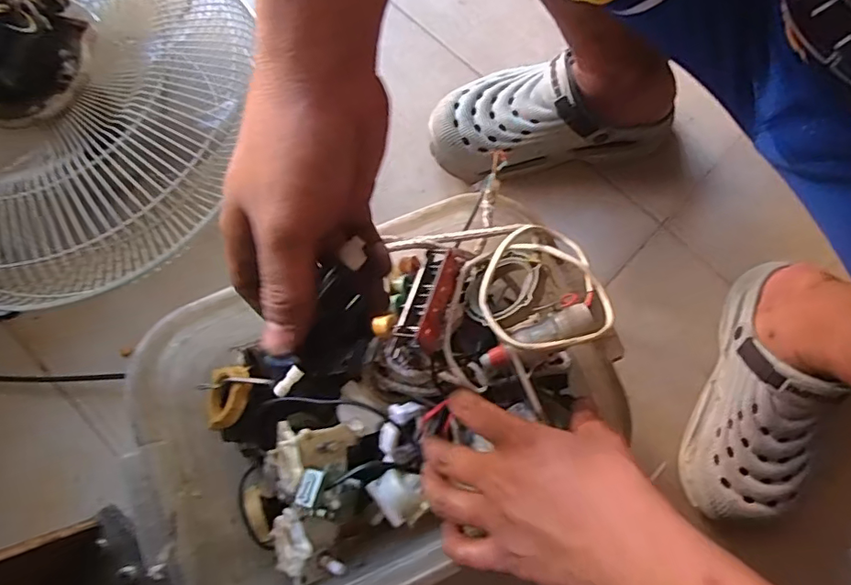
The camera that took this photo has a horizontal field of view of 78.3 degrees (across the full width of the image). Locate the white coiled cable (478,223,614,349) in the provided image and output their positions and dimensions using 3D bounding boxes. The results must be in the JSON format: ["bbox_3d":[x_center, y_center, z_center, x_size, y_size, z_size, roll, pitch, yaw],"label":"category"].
[{"bbox_3d":[0.081,-0.003,0.383,0.089,0.037,0.092,0,77,-2],"label":"white coiled cable"}]

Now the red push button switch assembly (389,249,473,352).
[{"bbox_3d":[0.000,-0.002,0.382,0.047,0.033,0.079,15,77,2],"label":"red push button switch assembly"}]

